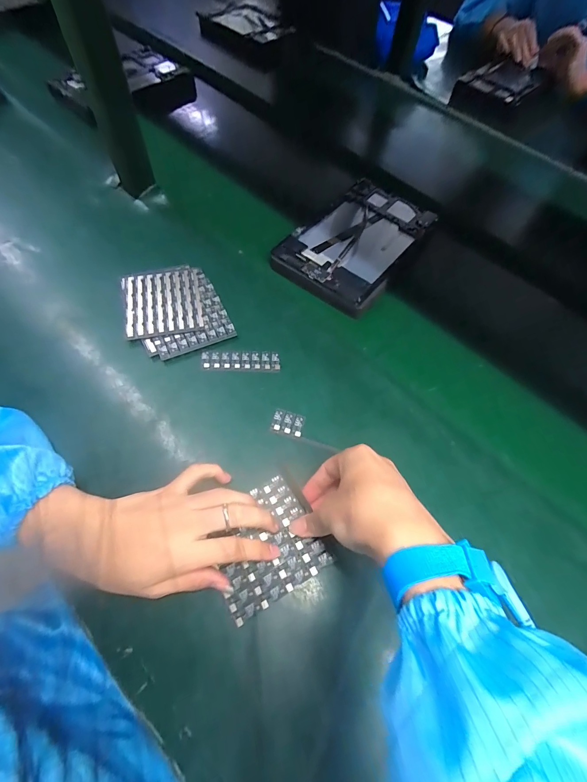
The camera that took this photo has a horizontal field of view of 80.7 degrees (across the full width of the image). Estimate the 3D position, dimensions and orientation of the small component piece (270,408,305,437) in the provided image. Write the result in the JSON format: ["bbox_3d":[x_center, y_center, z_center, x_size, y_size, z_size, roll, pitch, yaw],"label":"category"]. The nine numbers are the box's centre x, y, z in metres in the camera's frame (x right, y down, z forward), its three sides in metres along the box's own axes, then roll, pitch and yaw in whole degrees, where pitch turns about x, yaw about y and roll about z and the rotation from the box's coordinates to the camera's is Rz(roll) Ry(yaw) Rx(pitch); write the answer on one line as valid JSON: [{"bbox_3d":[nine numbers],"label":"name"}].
[{"bbox_3d":[-0.006,0.035,0.386,0.035,0.004,0.026,17,63,5],"label":"small component piece"}]

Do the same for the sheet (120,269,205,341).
[{"bbox_3d":[-0.172,-0.116,0.453,0.096,0.006,0.109,-11,64,-9],"label":"sheet"}]

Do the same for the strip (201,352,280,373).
[{"bbox_3d":[-0.064,-0.036,0.425,0.093,0.004,0.027,-1,63,-4],"label":"strip"}]

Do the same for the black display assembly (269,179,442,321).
[{"bbox_3d":[0.100,-0.226,0.522,0.155,0.026,0.248,37,66,15],"label":"black display assembly"}]

